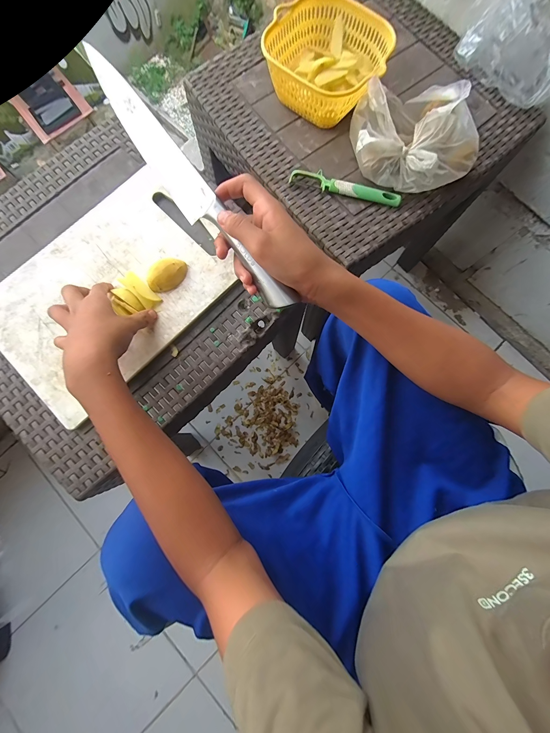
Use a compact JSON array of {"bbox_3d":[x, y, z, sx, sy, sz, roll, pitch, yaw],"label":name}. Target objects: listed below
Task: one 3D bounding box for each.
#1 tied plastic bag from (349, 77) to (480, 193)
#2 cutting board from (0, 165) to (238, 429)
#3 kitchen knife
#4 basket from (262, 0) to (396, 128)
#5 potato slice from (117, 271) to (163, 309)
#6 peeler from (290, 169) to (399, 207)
[{"bbox_3d":[0.205,-0.341,0.399,0.167,0.087,0.153,1,80,-1],"label":"tied plastic bag"},{"bbox_3d":[-0.233,-0.111,0.391,0.235,0.015,0.326,43,82,6],"label":"cutting board"},{"bbox_3d":[-0.086,-0.180,0.285,0.031,0.028,0.306,-39,93,-7],"label":"kitchen knife"},{"bbox_3d":[0.076,-0.466,0.427,0.171,0.073,0.171,25,80,3],"label":"basket"},{"bbox_3d":[-0.187,-0.107,0.377,0.060,0.007,0.027,45,47,1],"label":"potato slice"},{"bbox_3d":[0.109,-0.278,0.423,0.170,0.015,0.023,16,80,2],"label":"peeler"}]

